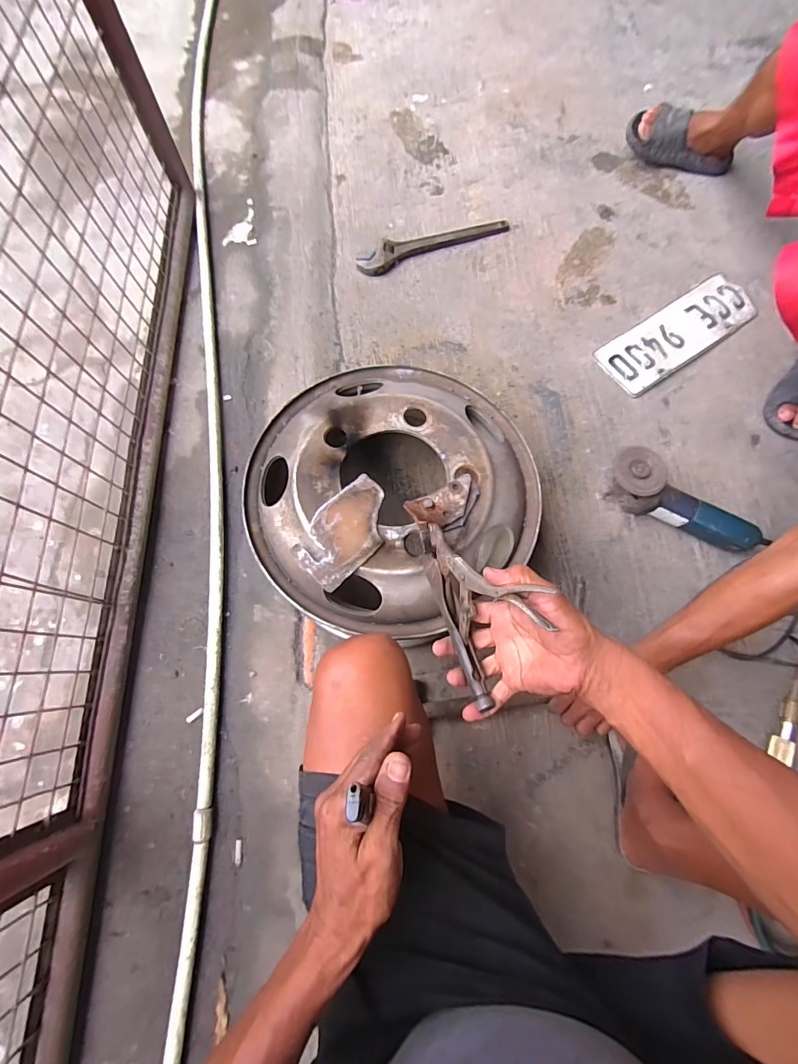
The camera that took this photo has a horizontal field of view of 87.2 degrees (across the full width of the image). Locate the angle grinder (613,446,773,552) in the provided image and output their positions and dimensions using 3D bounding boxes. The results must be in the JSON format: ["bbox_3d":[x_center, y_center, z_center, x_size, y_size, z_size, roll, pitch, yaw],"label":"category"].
[{"bbox_3d":[0.501,-0.041,0.751,0.284,0.105,0.084,31,75,9],"label":"angle grinder"}]

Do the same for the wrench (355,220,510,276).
[{"bbox_3d":[0.083,-0.690,0.991,0.381,0.030,0.072,-23,74,-7],"label":"wrench"}]

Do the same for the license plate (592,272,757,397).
[{"bbox_3d":[0.613,-0.439,0.922,0.378,0.012,0.137,-33,74,-8],"label":"license plate"}]

